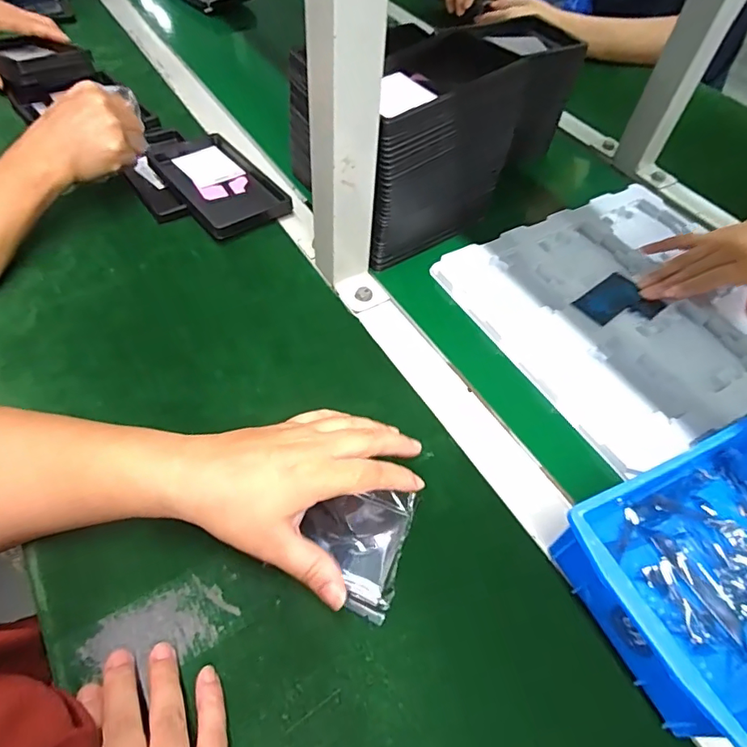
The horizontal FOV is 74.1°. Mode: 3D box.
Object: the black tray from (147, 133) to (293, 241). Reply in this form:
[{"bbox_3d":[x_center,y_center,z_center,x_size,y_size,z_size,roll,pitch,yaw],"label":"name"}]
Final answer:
[{"bbox_3d":[-0.172,-0.213,0.551,0.097,0.024,0.167,-32,62,-25],"label":"black tray"}]

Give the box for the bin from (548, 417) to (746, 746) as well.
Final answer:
[{"bbox_3d":[0.228,0.119,0.319,0.197,0.065,0.126,-19,58,-18],"label":"bin"}]

